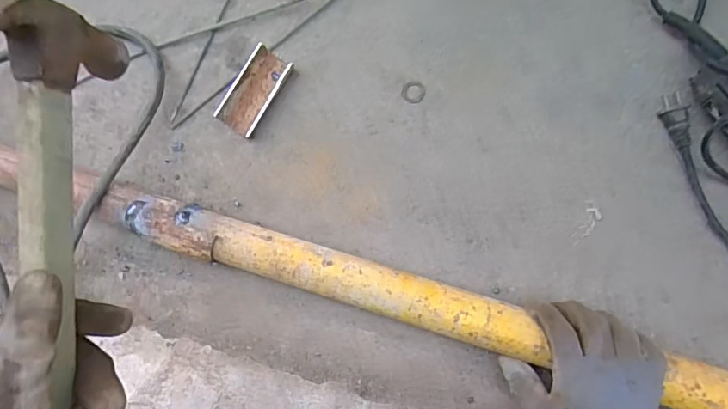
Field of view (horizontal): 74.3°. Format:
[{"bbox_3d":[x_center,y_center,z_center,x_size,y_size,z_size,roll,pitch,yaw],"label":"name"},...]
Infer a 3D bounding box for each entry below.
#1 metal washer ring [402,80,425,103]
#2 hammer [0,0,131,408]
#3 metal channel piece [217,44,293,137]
[{"bbox_3d":[0.056,-0.127,0.541,0.026,0.004,0.026,-1,82,8],"label":"metal washer ring"},{"bbox_3d":[-0.176,0.051,0.270,0.023,0.119,0.318,2,92,8],"label":"hammer"},{"bbox_3d":[-0.125,-0.131,0.557,0.053,0.024,0.098,32,88,10],"label":"metal channel piece"}]

